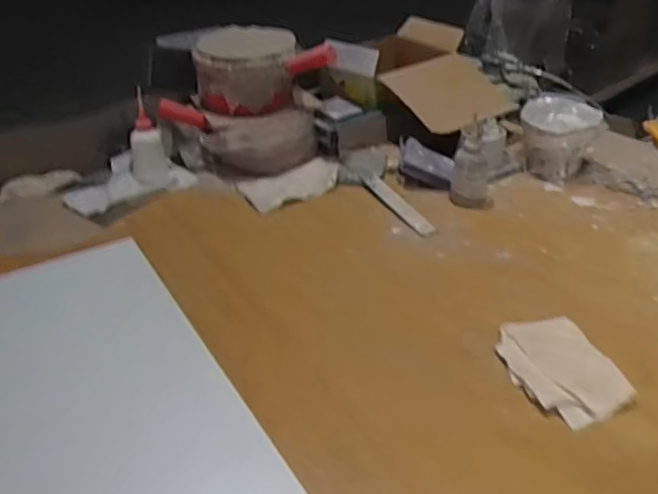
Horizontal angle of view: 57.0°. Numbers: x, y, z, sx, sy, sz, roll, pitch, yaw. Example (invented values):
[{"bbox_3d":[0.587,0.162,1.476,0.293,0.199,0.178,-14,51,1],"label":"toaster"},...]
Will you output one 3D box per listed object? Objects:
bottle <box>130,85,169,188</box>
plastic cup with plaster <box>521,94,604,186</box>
[{"bbox_3d":[-0.355,-0.208,1.162,0.066,0.174,0.060,-8,13,-6],"label":"bottle"},{"bbox_3d":[0.425,-0.198,1.128,0.136,0.118,0.118,10,37,19],"label":"plastic cup with plaster"}]

